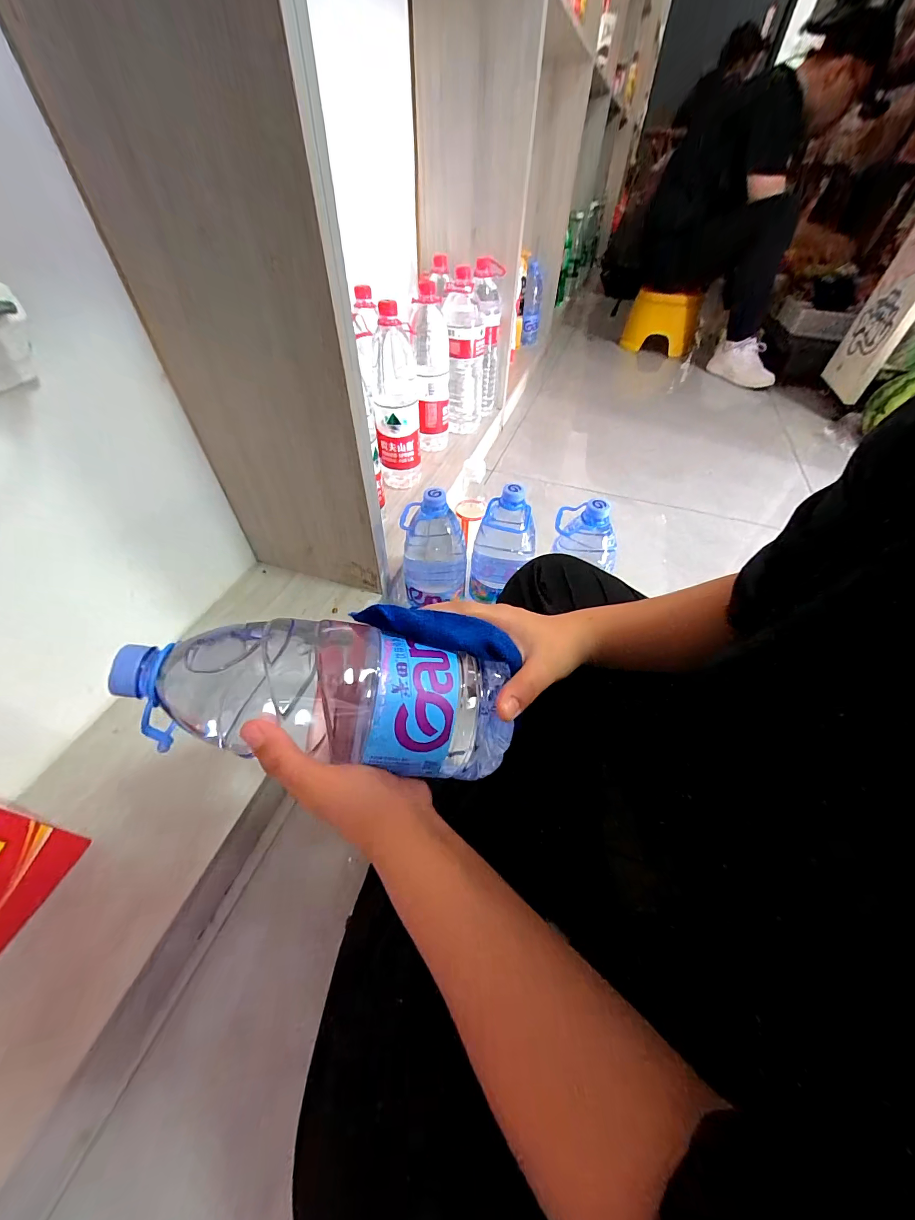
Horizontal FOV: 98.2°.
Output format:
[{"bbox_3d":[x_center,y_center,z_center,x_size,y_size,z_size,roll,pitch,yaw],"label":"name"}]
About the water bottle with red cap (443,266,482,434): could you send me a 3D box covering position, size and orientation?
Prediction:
[{"bbox_3d":[0.016,-0.593,0.953,0.091,0.317,0.104,1,48,0],"label":"water bottle with red cap"}]

